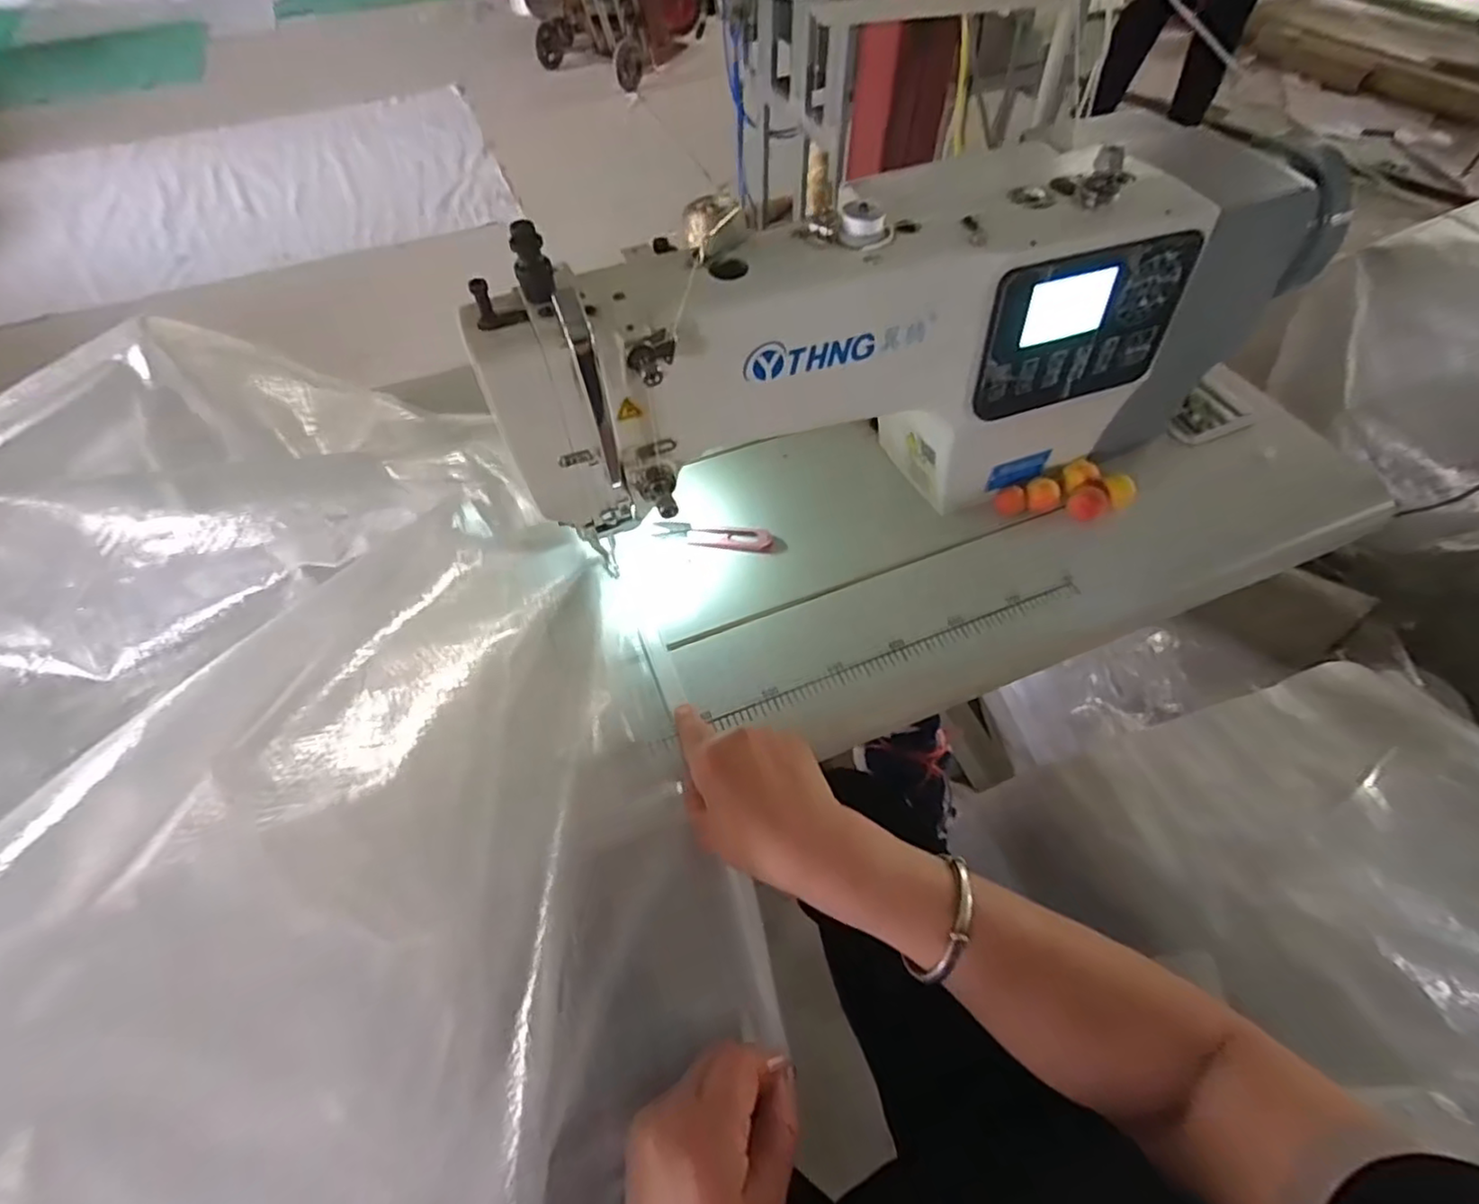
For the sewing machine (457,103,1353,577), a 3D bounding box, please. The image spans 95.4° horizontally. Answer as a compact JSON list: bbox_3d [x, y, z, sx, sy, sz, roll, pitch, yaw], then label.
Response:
[{"bbox_3d":[0.131,-0.157,0.503,0.574,0.279,0.133,-18,57,-11],"label":"sewing machine"}]

